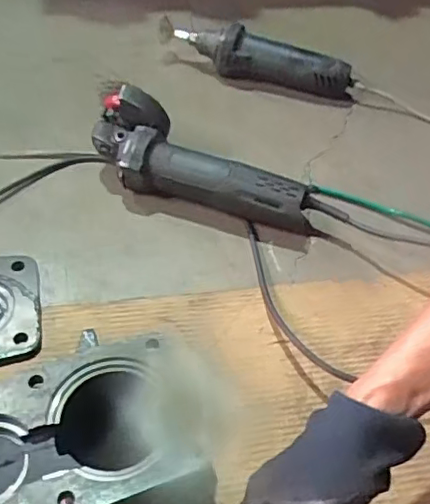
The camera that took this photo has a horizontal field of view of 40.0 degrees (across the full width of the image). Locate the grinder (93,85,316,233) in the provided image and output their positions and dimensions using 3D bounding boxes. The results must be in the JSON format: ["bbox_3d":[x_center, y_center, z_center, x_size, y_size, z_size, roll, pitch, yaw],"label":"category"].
[{"bbox_3d":[-0.013,-0.106,0.701,0.267,0.094,0.097,11,49,4],"label":"grinder"}]

